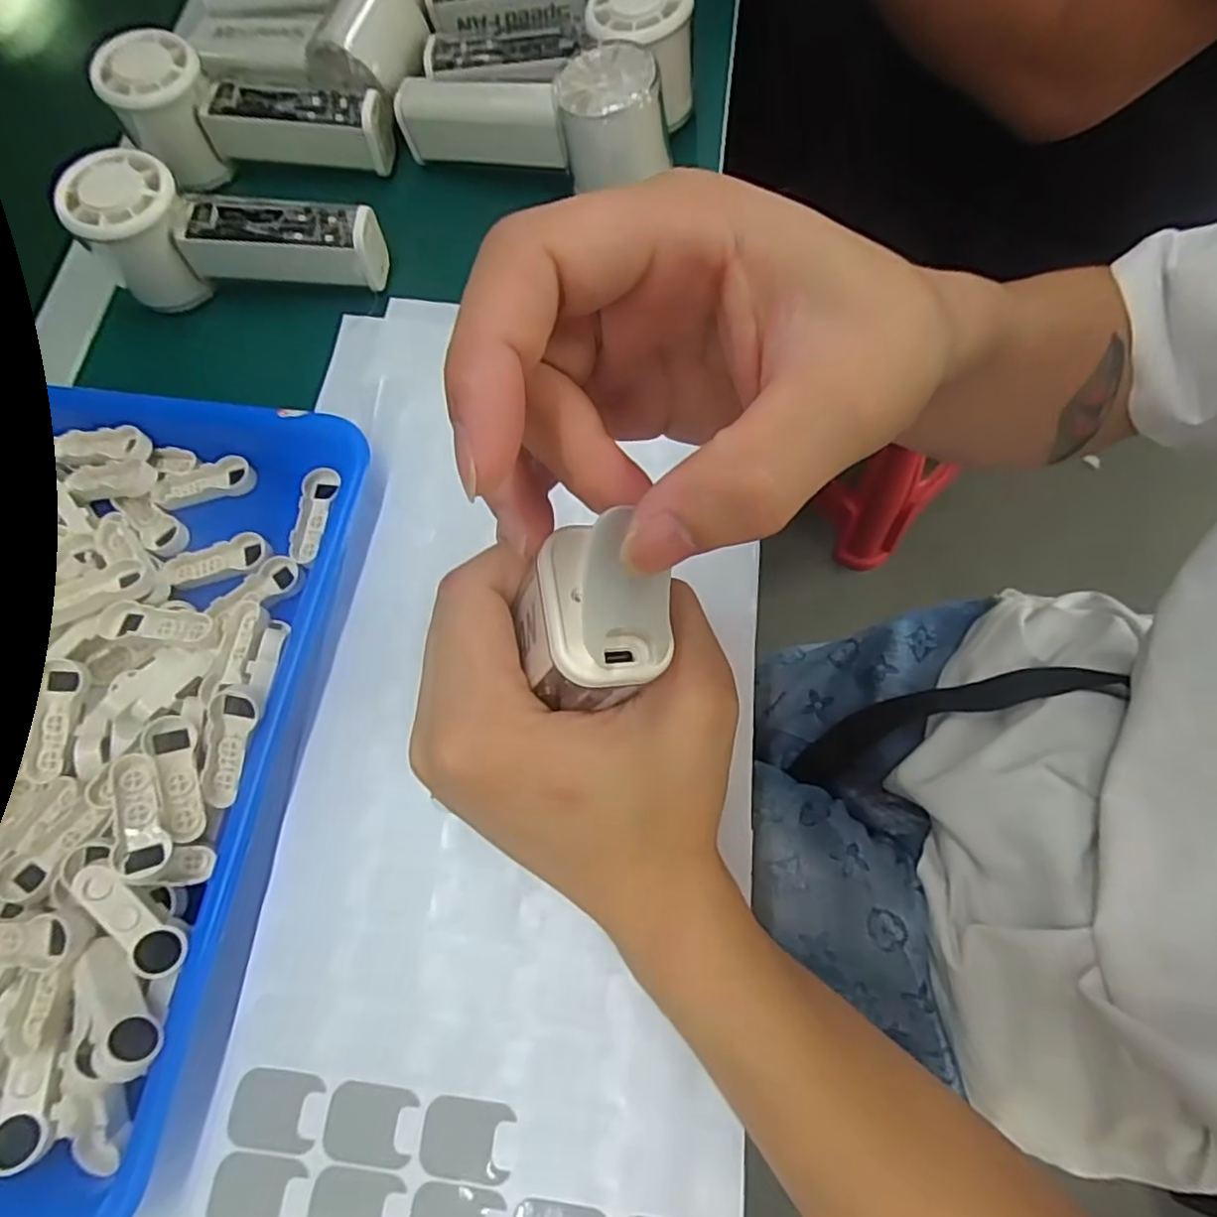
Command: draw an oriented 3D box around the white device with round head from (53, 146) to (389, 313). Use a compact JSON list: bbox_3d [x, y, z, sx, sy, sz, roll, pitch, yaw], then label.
[{"bbox_3d":[-0.200,-0.204,0.360,0.148,0.054,0.050,-5,71,4],"label":"white device with round head"}]

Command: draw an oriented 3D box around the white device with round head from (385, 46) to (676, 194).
[{"bbox_3d":[-0.042,-0.265,0.373,0.152,0.056,0.050,12,73,19],"label":"white device with round head"}]

